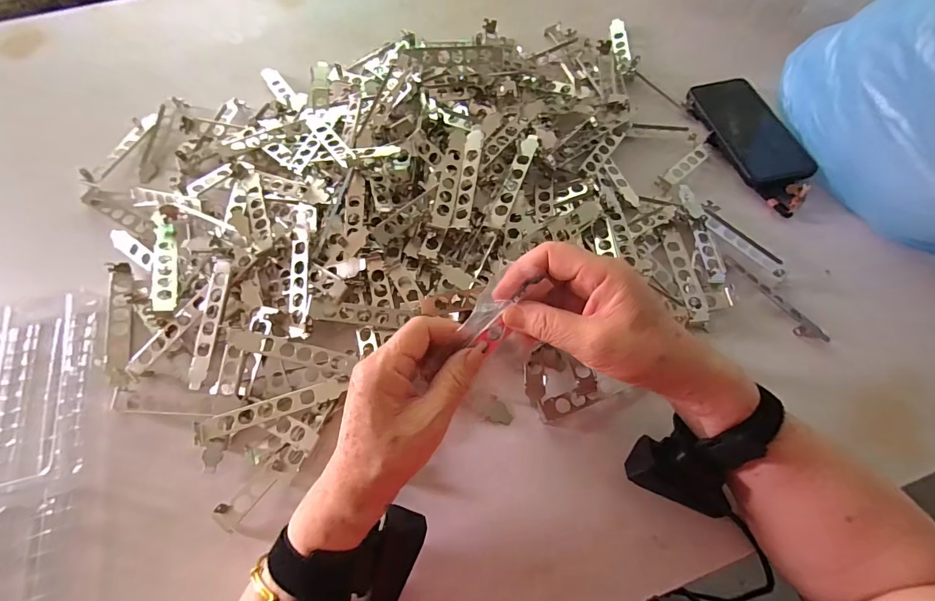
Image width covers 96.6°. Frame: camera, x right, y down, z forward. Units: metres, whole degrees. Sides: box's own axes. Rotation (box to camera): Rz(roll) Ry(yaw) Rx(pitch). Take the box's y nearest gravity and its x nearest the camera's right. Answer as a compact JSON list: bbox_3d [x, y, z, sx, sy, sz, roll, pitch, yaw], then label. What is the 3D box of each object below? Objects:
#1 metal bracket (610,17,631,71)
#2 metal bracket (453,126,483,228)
[{"bbox_3d":[0.207,-0.345,0.560,0.021,0.005,0.109,1,67,0],"label":"metal bracket"},{"bbox_3d":[0.001,-0.126,0.421,0.018,0.010,0.118,4,74,13],"label":"metal bracket"}]

